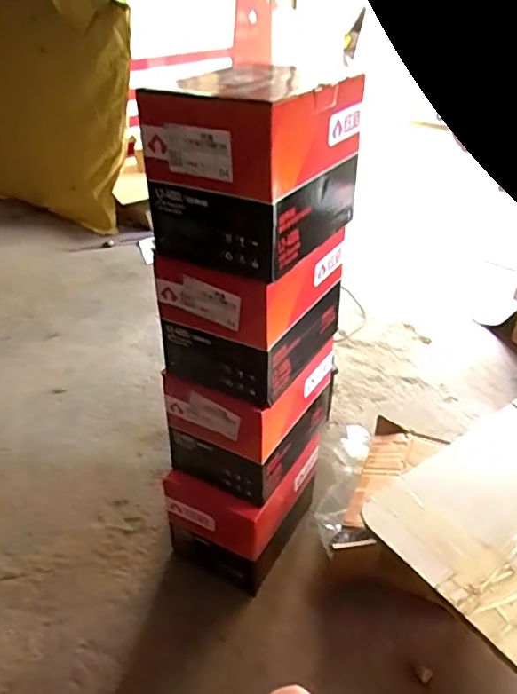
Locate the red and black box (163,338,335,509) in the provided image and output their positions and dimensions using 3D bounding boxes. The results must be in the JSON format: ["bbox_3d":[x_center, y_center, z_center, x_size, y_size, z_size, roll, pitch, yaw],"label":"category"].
[{"bbox_3d":[-0.004,0.100,0.949,0.178,0.200,0.250,23,43,29],"label":"red and black box"}]

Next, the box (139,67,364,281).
[{"bbox_3d":[-0.003,-0.227,0.704,0.178,0.191,0.235,19,41,26],"label":"box"}]

